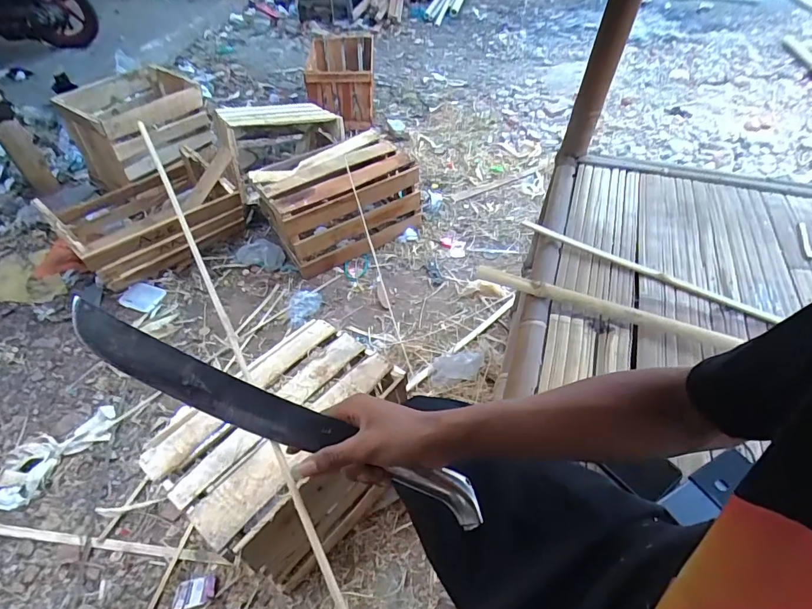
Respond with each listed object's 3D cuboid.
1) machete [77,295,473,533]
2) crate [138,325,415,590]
[{"bbox_3d":[-0.109,0.104,0.407,0.394,0.016,0.038,27,51,-6],"label":"machete"},{"bbox_3d":[-0.268,0.356,1.122,0.380,0.366,0.515,28,55,24],"label":"crate"}]

